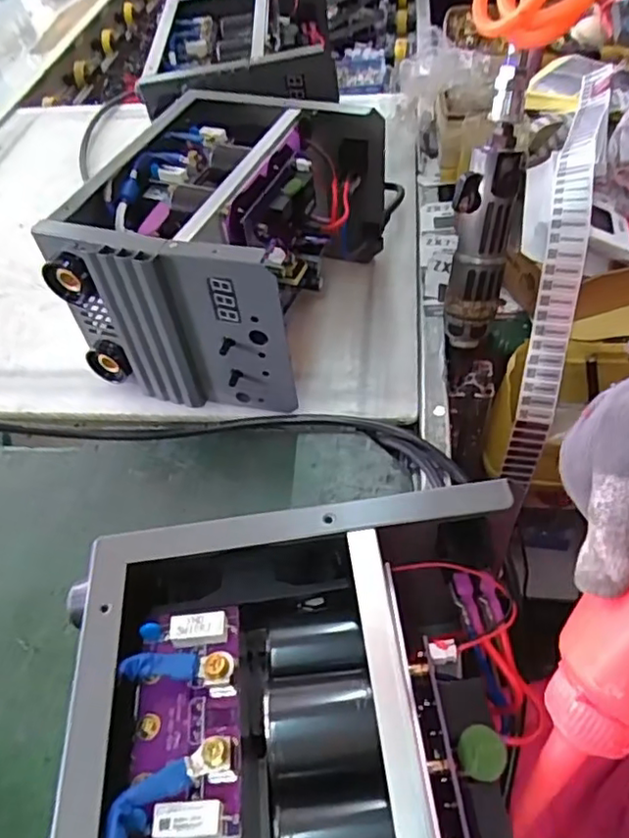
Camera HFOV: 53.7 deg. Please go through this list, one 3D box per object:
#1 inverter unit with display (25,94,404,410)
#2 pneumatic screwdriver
[{"bbox_3d":[-0.065,-0.155,0.540,0.187,0.153,0.267,14,53,16],"label":"inverter unit with display"},{"bbox_3d":[0.129,-0.152,0.466,0.045,0.206,0.039,11,26,14],"label":"pneumatic screwdriver"}]

